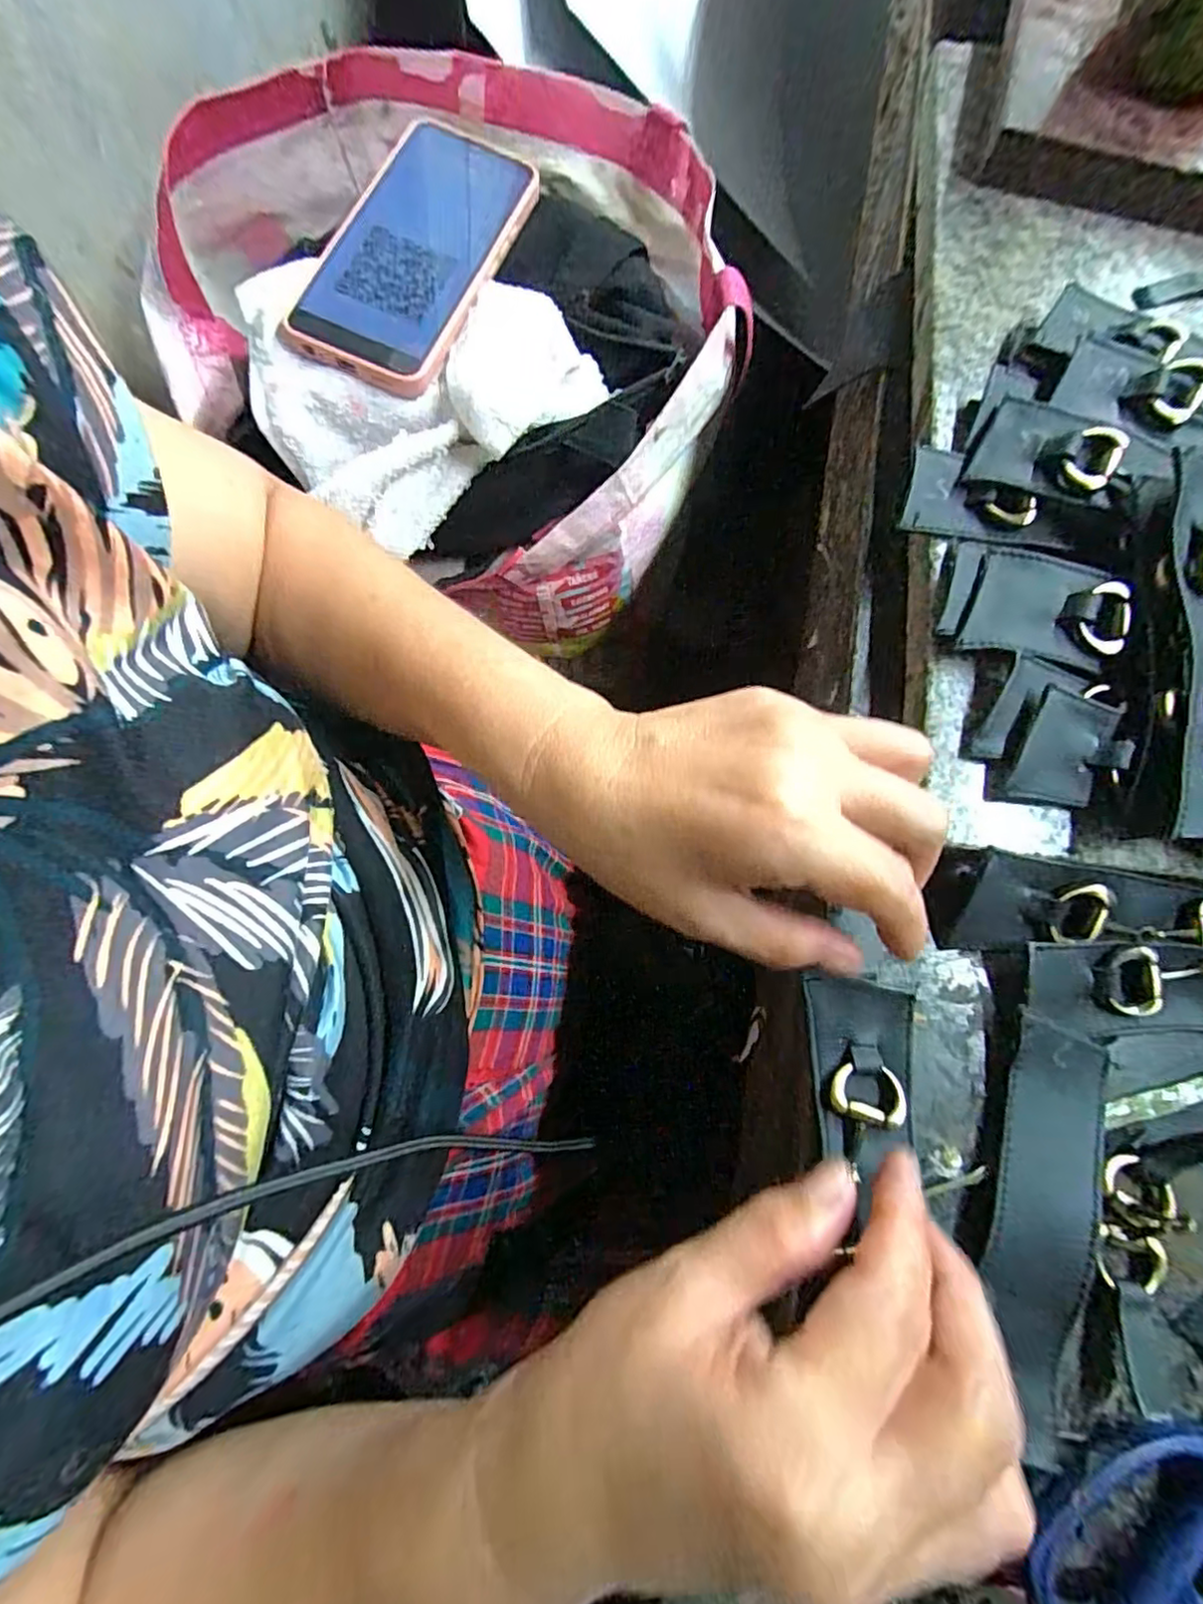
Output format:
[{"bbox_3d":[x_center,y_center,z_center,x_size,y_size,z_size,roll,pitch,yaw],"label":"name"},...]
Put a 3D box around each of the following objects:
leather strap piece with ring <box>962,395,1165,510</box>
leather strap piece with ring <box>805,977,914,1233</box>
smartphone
[{"bbox_3d":[0.177,-0.136,0.234,0.058,0.016,0.037,20,79,4],"label":"leather strap piece with ring"},{"bbox_3d":[0.092,0.092,0.212,0.034,0.007,0.058,-2,78,-1],"label":"leather strap piece with ring"},{"bbox_3d":[-0.099,-0.300,0.332,0.081,0.016,0.168,22,79,4],"label":"smartphone"}]

